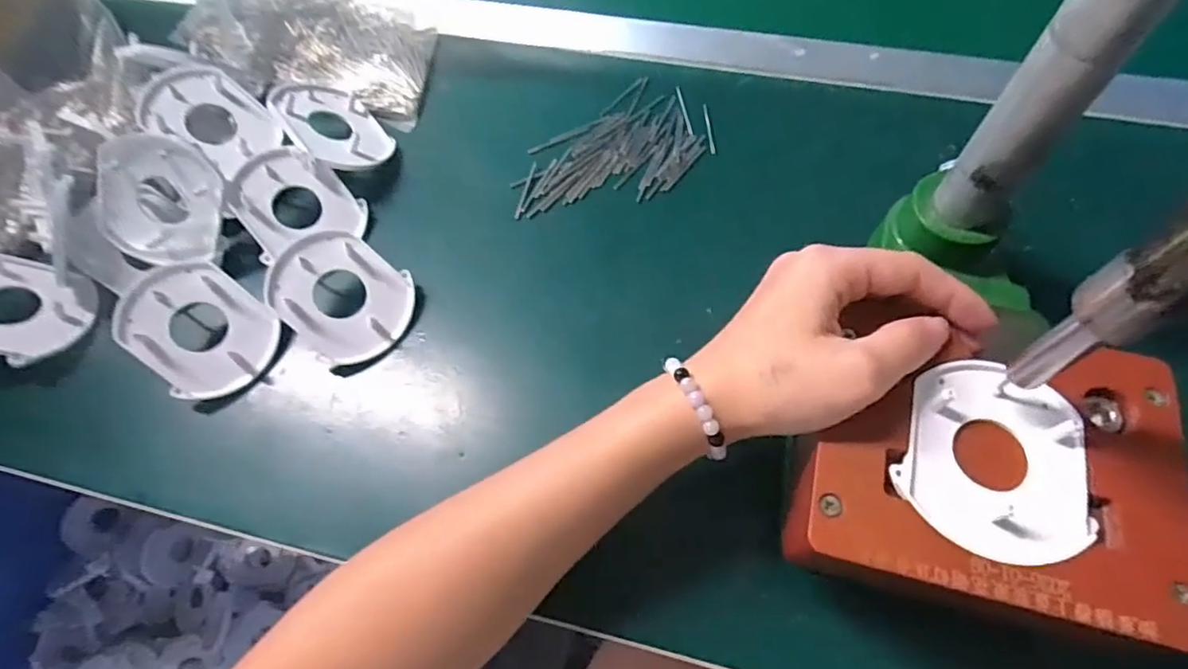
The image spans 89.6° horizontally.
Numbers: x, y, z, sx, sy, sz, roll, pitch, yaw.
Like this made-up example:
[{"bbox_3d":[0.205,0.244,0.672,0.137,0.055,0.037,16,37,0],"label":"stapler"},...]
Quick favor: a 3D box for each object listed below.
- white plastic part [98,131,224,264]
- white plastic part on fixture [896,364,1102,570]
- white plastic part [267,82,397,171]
[{"bbox_3d":[-0.234,-0.073,0.326,0.058,0.069,0.019,13,24,-15],"label":"white plastic part"},{"bbox_3d":[0.139,0.042,0.210,0.060,0.004,0.070,10,64,8],"label":"white plastic part on fixture"},{"bbox_3d":[-0.159,-0.128,0.364,0.068,0.005,0.058,48,42,6],"label":"white plastic part"}]

